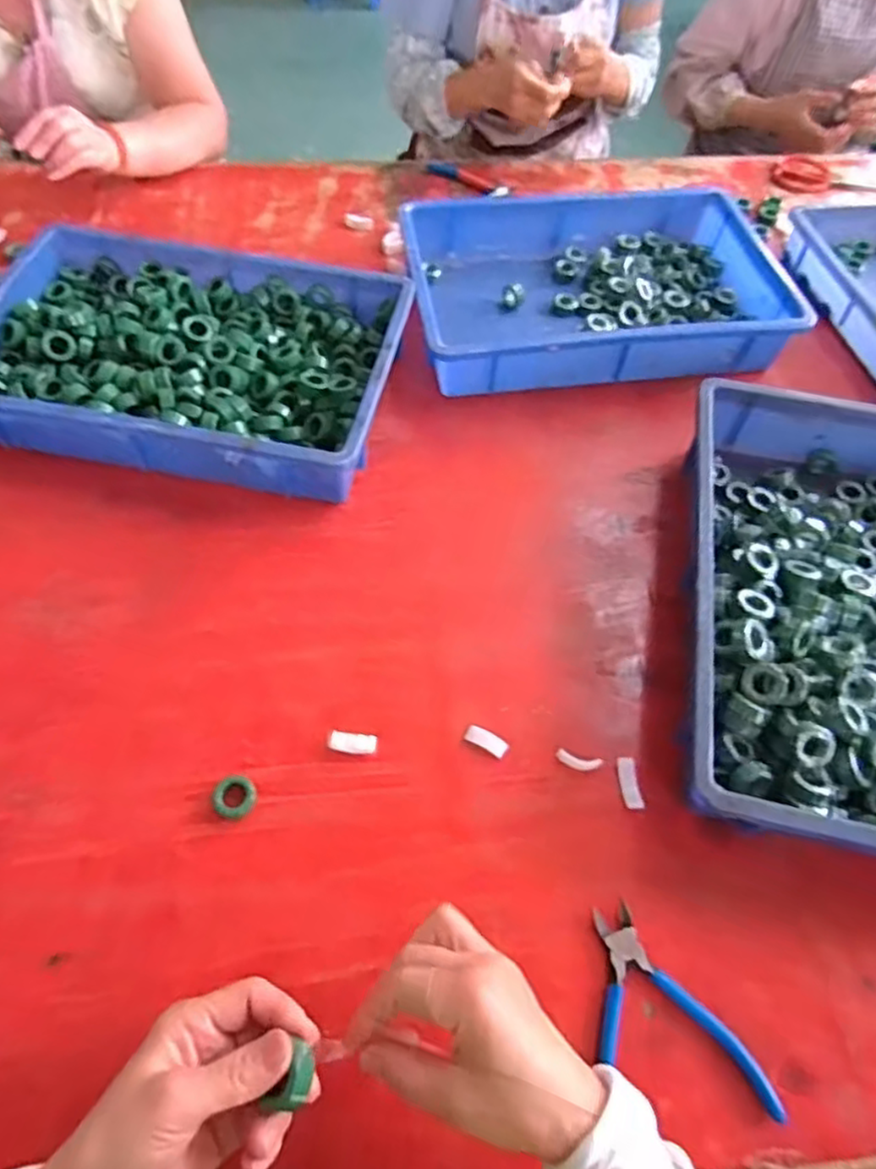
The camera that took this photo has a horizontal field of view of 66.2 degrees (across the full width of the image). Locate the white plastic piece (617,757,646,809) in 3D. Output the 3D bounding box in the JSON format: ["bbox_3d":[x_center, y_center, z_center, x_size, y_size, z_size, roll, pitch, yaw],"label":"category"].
[{"bbox_3d":[0.152,0.157,0.531,0.015,0.004,0.040,-12,62,7],"label":"white plastic piece"}]

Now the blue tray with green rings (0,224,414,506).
[{"bbox_3d":[-0.265,-0.245,0.728,0.438,0.075,0.289,9,58,3],"label":"blue tray with green rings"}]

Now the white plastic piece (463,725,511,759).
[{"bbox_3d":[0.040,0.127,0.546,0.036,0.004,0.015,27,61,14],"label":"white plastic piece"}]

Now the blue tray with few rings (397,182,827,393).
[{"bbox_3d":[0.184,-0.367,0.830,0.427,0.074,0.298,-8,59,-7],"label":"blue tray with few rings"}]

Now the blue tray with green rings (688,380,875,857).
[{"bbox_3d":[0.358,0.014,0.587,0.283,0.081,0.437,11,59,5],"label":"blue tray with green rings"}]

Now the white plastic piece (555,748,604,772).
[{"bbox_3d":[0.113,0.143,0.542,0.035,0.009,0.012,15,59,7],"label":"white plastic piece"}]

